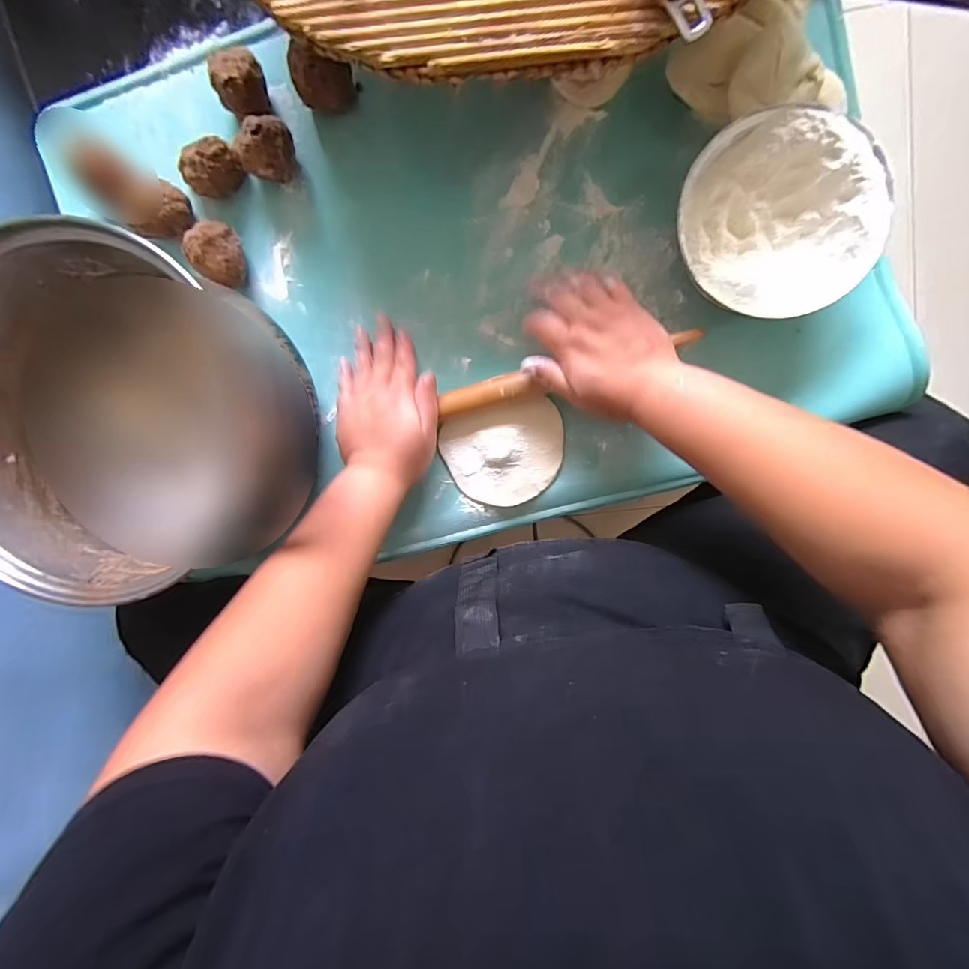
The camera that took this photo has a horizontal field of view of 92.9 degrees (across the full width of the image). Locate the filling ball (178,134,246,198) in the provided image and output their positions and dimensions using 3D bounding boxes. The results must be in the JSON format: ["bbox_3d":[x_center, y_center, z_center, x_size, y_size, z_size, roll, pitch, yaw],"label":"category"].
[{"bbox_3d":[-0.239,-0.278,0.408,0.037,0.041,0.047,38,99,0],"label":"filling ball"}]

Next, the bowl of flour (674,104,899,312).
[{"bbox_3d":[0.222,-0.204,0.361,0.142,0.057,0.131,1,97,5],"label":"bowl of flour"}]

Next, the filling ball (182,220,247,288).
[{"bbox_3d":[-0.235,-0.206,0.412,0.042,0.040,0.046,1,97,5],"label":"filling ball"}]

